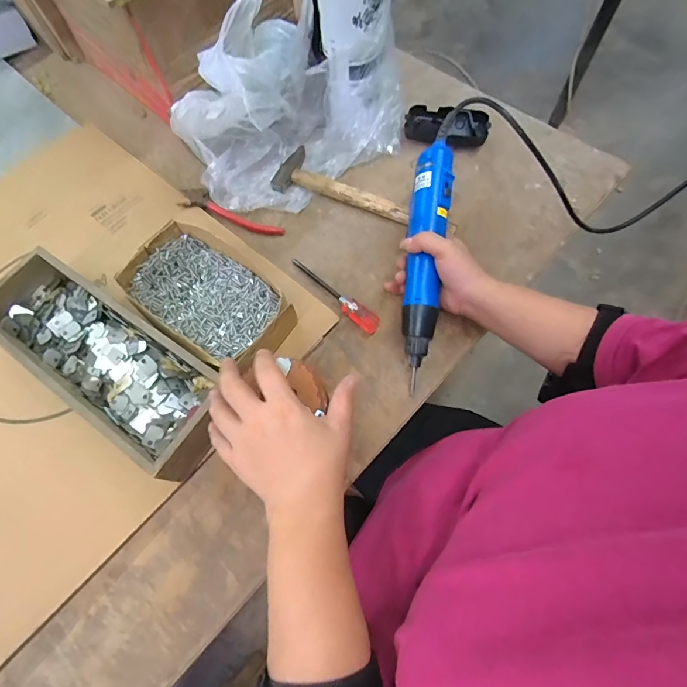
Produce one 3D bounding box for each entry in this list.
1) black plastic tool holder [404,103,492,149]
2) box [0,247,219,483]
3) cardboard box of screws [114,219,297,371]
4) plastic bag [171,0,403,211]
[{"bbox_3d":[0.142,-0.299,0.555,0.110,0.037,0.053,14,68,7],"label":"black plastic tool holder"},{"bbox_3d":[-0.246,0.013,0.413,0.296,0.066,0.098,32,71,14],"label":"box"},{"bbox_3d":[-0.144,-0.047,0.442,0.200,0.058,0.117,34,72,15],"label":"cardboard box of screws"},{"bbox_3d":[-0.071,-0.303,0.507,0.274,0.142,0.185,-34,70,-12],"label":"plastic bag"}]

